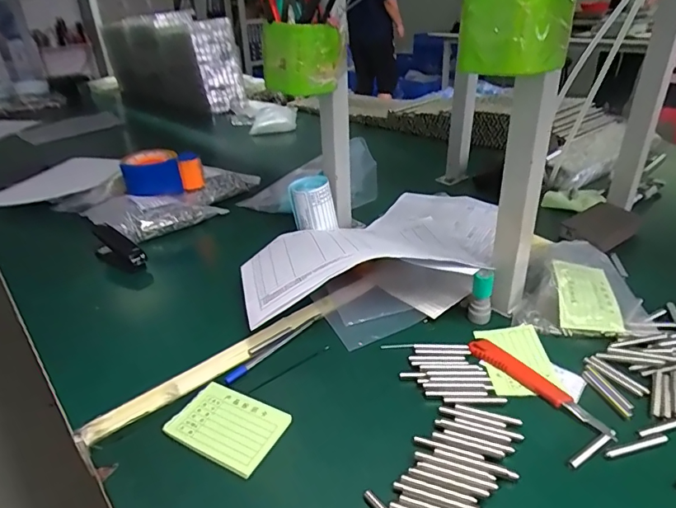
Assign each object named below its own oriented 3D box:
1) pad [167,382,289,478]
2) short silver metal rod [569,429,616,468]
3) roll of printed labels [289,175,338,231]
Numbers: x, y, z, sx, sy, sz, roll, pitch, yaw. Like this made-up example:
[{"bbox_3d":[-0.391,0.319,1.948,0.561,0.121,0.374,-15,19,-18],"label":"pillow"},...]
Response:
[{"bbox_3d":[-0.100,0.156,0.425,0.097,0.008,0.066,14,34,26],"label":"pad"},{"bbox_3d":[0.212,0.160,0.388,0.058,0.004,0.007,-20,34,-26],"label":"short silver metal rod"},{"bbox_3d":[-0.039,-0.071,0.702,0.057,0.077,0.059,-2,30,1],"label":"roll of printed labels"}]

